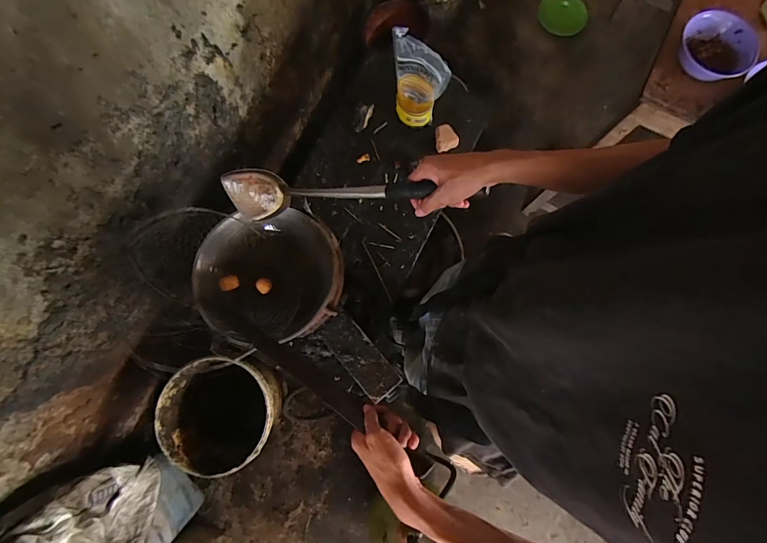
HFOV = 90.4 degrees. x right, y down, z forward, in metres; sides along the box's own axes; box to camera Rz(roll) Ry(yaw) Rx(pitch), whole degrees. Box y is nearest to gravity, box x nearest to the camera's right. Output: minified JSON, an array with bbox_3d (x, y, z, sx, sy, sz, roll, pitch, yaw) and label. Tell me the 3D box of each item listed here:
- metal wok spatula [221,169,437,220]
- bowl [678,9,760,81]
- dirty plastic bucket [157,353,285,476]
[{"bbox_3d":[-0.105,-0.127,0.646,0.382,0.094,0.064,5,78,22],"label":"metal wok spatula"},{"bbox_3d":[0.677,-0.447,0.767,0.130,0.045,0.133,0,79,-1],"label":"bowl"},{"bbox_3d":[-0.473,0.430,1.216,0.318,0.349,0.299,0,79,-1],"label":"dirty plastic bucket"}]

